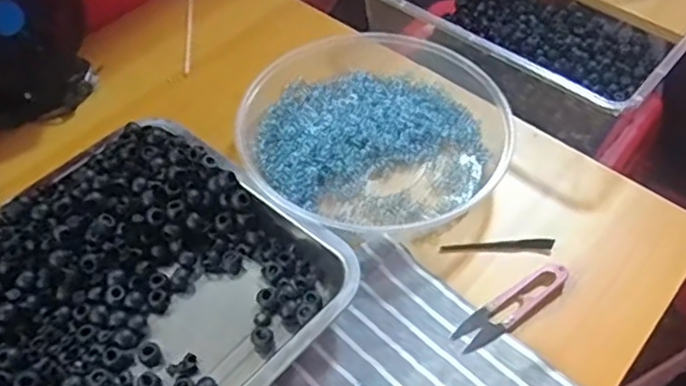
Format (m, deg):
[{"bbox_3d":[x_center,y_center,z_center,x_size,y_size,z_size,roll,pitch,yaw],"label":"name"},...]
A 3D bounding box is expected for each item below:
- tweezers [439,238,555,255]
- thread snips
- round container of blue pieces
[{"bbox_3d":[0.123,0.042,0.506,0.087,0.014,0.011,2,52,1],"label":"tweezers"},{"bbox_3d":[0.124,0.082,0.465,0.099,0.011,0.023,-30,58,-21],"label":"thread snips"},{"bbox_3d":[0.026,-0.057,0.554,0.222,0.056,0.232,0,52,0],"label":"round container of blue pieces"}]

